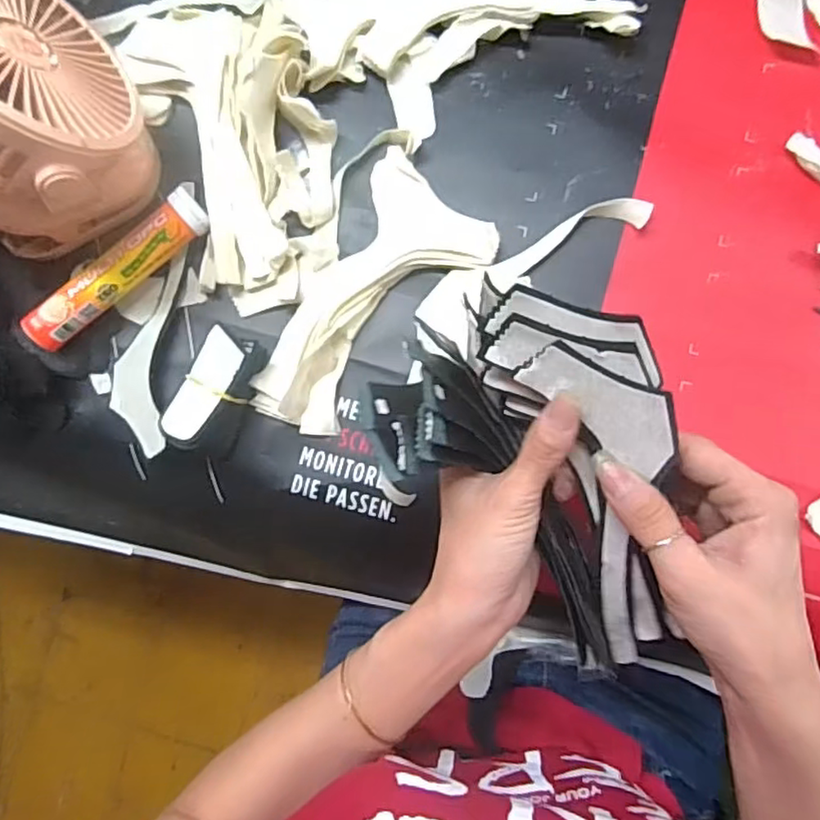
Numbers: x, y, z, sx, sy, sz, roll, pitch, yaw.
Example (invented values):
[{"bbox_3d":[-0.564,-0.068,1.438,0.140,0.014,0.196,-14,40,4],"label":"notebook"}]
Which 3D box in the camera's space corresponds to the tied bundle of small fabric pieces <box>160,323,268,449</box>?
[{"bbox_3d":[-0.124,-0.013,0.405,0.034,0.037,0.077,32,89,7],"label":"tied bundle of small fabric pieces"}]

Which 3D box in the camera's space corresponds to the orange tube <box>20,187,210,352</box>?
[{"bbox_3d":[-0.192,-0.092,0.419,0.135,0.032,0.028,-39,83,1],"label":"orange tube"}]

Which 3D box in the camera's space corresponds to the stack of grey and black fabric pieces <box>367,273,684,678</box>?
[{"bbox_3d":[0.077,0.032,0.309,0.113,0.089,0.190,-43,83,1],"label":"stack of grey and black fabric pieces"}]

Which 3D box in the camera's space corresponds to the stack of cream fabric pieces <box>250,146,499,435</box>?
[{"bbox_3d":[-0.026,-0.066,0.411,0.091,0.017,0.179,33,89,7],"label":"stack of cream fabric pieces"}]

